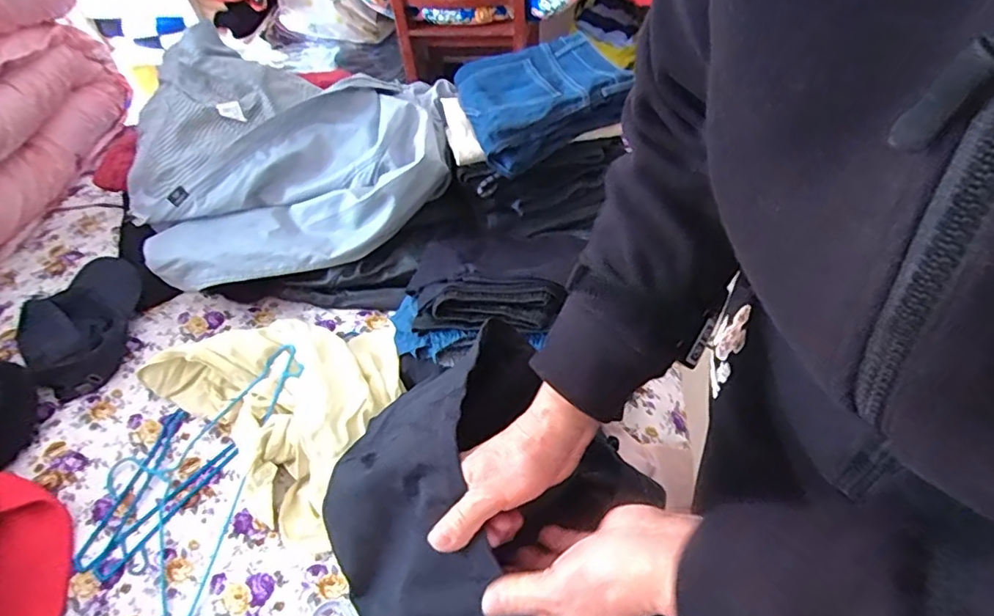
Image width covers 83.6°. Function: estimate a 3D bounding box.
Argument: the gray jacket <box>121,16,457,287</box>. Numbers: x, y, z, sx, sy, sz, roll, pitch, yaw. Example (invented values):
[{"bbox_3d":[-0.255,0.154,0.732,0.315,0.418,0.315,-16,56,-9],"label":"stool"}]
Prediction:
[{"bbox_3d":[-0.359,-0.287,0.970,0.545,0.235,0.423,-10,51,-4],"label":"gray jacket"}]

